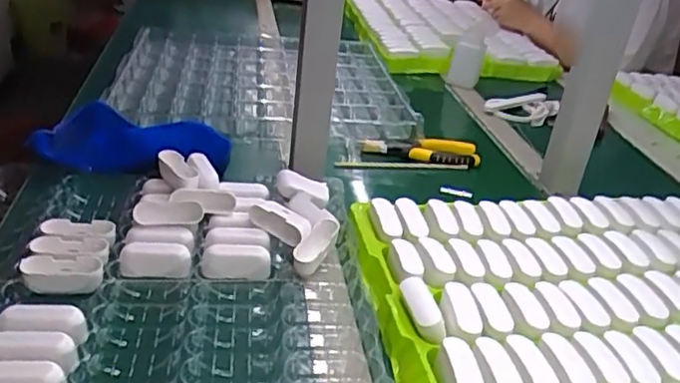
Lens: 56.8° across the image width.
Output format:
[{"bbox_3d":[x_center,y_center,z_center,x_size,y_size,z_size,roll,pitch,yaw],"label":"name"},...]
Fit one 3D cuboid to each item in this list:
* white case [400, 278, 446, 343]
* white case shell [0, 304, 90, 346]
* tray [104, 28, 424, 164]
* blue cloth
[{"bbox_3d":[0.070,0.101,0.544,0.021,0.019,0.073,1,28,-12],"label":"white case"},{"bbox_3d":[-0.233,0.107,0.498,0.066,0.027,0.032,5,28,-4],"label":"white case shell"},{"bbox_3d":[-0.133,-0.191,1.094,0.449,0.066,0.531,3,28,-9],"label":"tray"},{"bbox_3d":[-0.238,-0.059,0.773,0.231,0.051,0.146,10,28,5],"label":"blue cloth"}]

